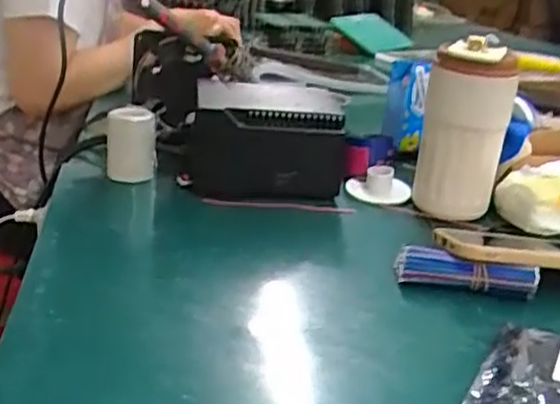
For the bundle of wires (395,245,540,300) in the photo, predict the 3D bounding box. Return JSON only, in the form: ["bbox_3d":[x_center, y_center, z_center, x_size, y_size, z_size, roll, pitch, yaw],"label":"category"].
[{"bbox_3d":[0.142,0.054,0.546,0.104,0.022,0.024,9,21,15],"label":"bundle of wires"}]

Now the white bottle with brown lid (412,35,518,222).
[{"bbox_3d":[0.170,-0.061,0.658,0.076,0.162,0.081,9,21,15],"label":"white bottle with brown lid"}]

